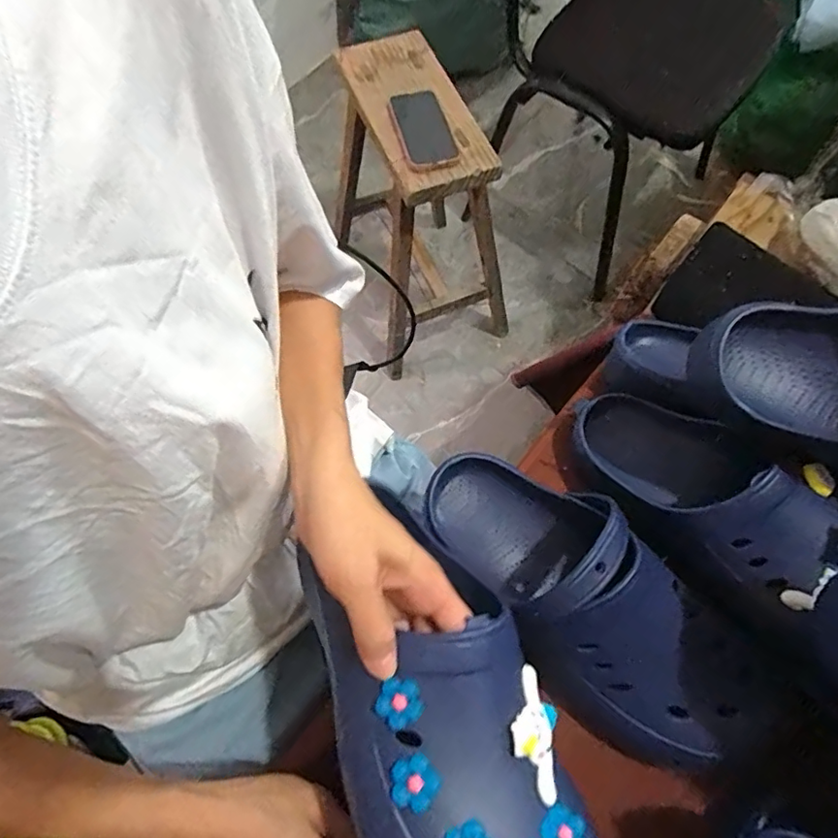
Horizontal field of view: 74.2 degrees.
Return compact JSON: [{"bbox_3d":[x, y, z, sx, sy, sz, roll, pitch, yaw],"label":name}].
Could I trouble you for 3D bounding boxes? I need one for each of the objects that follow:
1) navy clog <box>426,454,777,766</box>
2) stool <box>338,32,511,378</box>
[{"bbox_3d":[0.119,0.122,0.405,0.117,0.095,0.279,-41,72,-16],"label":"navy clog"},{"bbox_3d":[-0.003,-0.407,1.118,0.270,0.503,0.374,-23,68,-9],"label":"stool"}]

